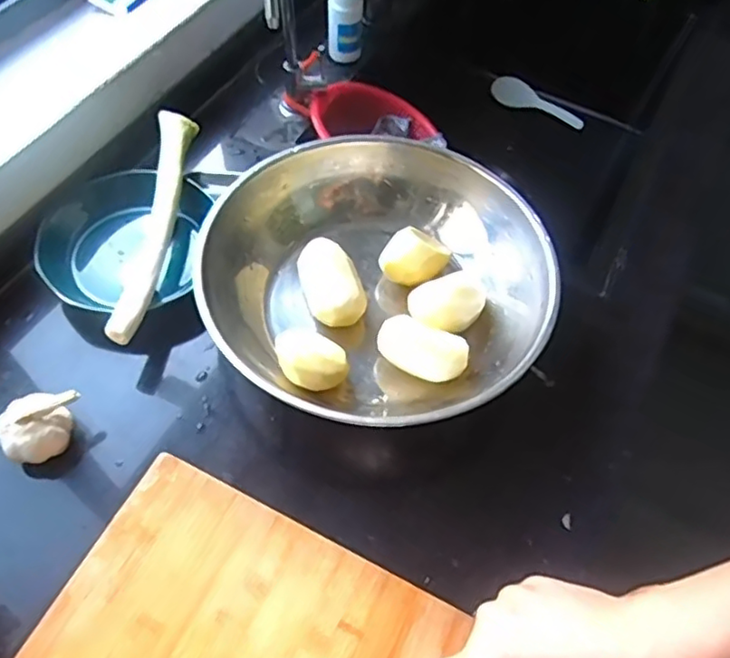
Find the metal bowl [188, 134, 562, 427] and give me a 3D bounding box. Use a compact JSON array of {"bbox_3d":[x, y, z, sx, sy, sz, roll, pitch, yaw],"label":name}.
[{"bbox_3d":[0.011,-0.042,0.582,0.297,0.080,0.295,2,57,-3],"label":"metal bowl"}]

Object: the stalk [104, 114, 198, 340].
[{"bbox_3d":[-0.195,-0.103,0.594,0.033,0.025,0.262,2,57,-2],"label":"stalk"}]

